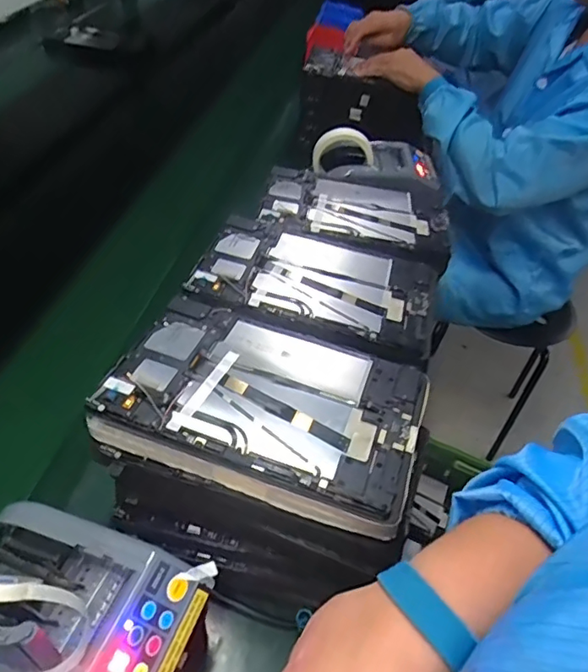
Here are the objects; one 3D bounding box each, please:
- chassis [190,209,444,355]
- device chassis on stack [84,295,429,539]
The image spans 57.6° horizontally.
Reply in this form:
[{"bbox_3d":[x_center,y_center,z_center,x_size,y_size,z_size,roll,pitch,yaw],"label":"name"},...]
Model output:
[{"bbox_3d":[0.029,-0.062,0.574,0.240,0.019,0.166,17,41,5],"label":"chassis"},{"bbox_3d":[-0.018,0.046,0.436,0.238,0.021,0.164,18,48,10],"label":"device chassis on stack"}]

